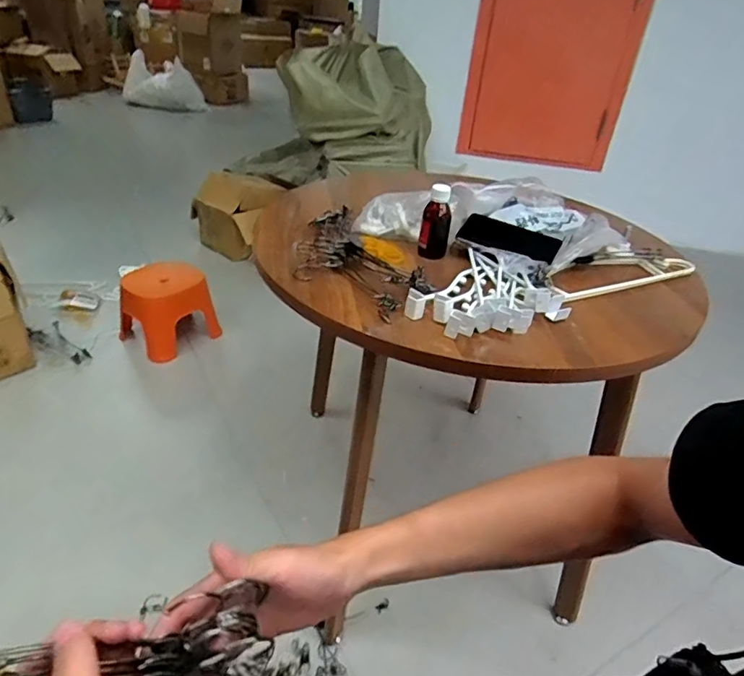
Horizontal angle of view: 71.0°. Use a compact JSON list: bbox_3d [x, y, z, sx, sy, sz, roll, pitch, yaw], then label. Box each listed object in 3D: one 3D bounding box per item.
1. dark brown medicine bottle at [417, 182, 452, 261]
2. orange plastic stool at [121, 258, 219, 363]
[{"bbox_3d":[0.104,-0.190,0.831,0.046,0.105,0.050,9,34,5],"label":"dark brown medicine bottle"},{"bbox_3d":[-0.682,-0.093,1.734,0.259,0.247,0.236,19,36,18],"label":"orange plastic stool"}]

